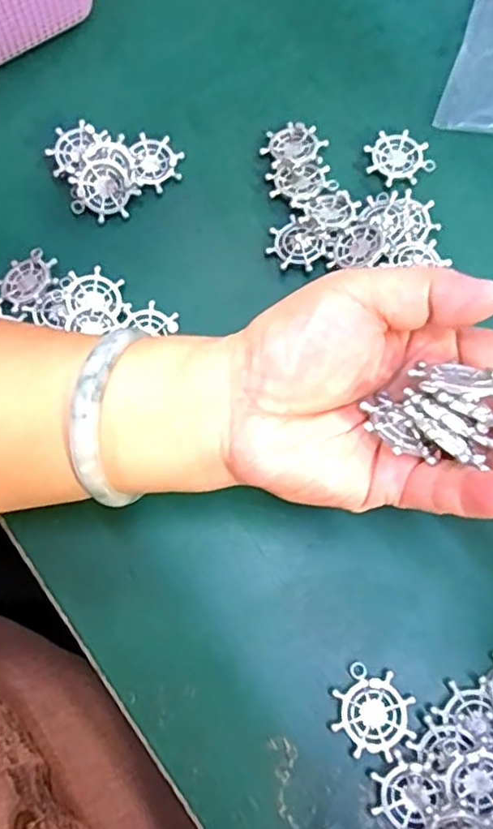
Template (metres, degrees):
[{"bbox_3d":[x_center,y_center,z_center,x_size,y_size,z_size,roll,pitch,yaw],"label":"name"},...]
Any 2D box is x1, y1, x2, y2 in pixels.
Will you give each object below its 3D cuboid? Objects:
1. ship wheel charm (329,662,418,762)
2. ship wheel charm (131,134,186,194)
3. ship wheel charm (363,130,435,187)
[{"bbox_3d":[0.049,0.117,0.253,0.030,0.006,0.032,0,72,1],"label":"ship wheel charm"},{"bbox_3d":[-0.046,-0.129,0.329,0.025,0.005,0.029,9,75,-16],"label":"ship wheel charm"},{"bbox_3d":[0.078,-0.132,0.330,0.033,0.004,0.031,-7,72,-2],"label":"ship wheel charm"}]

